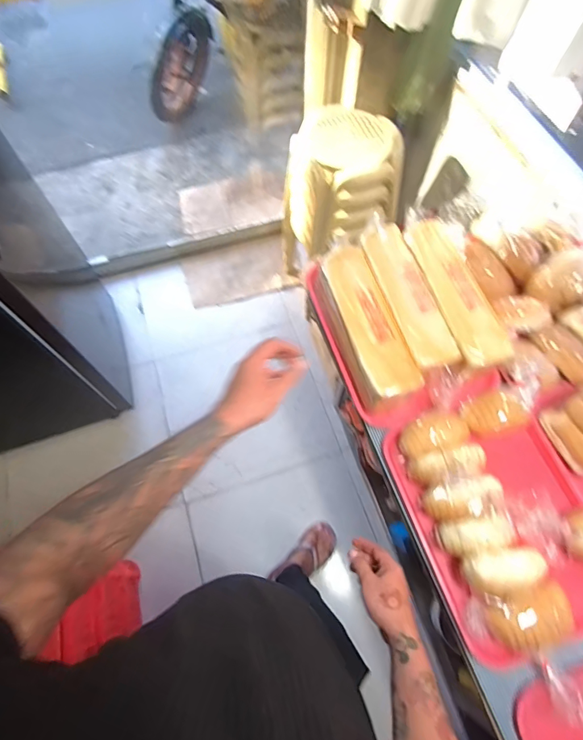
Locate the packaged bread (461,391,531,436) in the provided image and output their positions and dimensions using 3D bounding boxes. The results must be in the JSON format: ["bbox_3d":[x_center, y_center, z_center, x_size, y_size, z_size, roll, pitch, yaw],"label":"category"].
[{"bbox_3d":[0.383,0.084,0.784,0.104,0.049,0.075,-18,67,-8],"label":"packaged bread"}]

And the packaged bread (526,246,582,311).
[{"bbox_3d":[0.586,-0.194,0.876,0.137,0.072,0.113,-40,71,-17],"label":"packaged bread"}]

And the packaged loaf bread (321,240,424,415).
[{"bbox_3d":[0.145,-0.093,0.837,0.100,0.104,0.359,-16,66,-7],"label":"packaged loaf bread"}]

